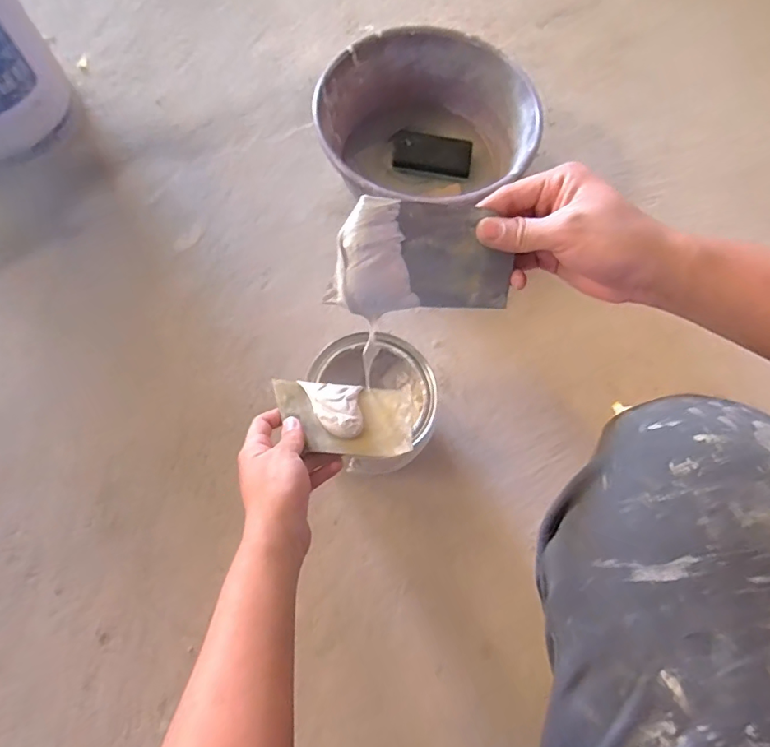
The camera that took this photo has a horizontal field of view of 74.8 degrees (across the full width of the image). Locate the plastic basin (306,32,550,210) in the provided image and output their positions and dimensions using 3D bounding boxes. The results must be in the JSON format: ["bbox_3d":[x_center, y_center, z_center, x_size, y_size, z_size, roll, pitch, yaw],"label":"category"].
[{"bbox_3d":[0.062,-0.379,0.818,0.321,0.141,0.310,1,70,-2],"label":"plastic basin"}]

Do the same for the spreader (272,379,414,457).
[{"bbox_3d":[-0.042,0.045,0.510,0.137,0.025,0.073,3,70,-2],"label":"spreader"}]

